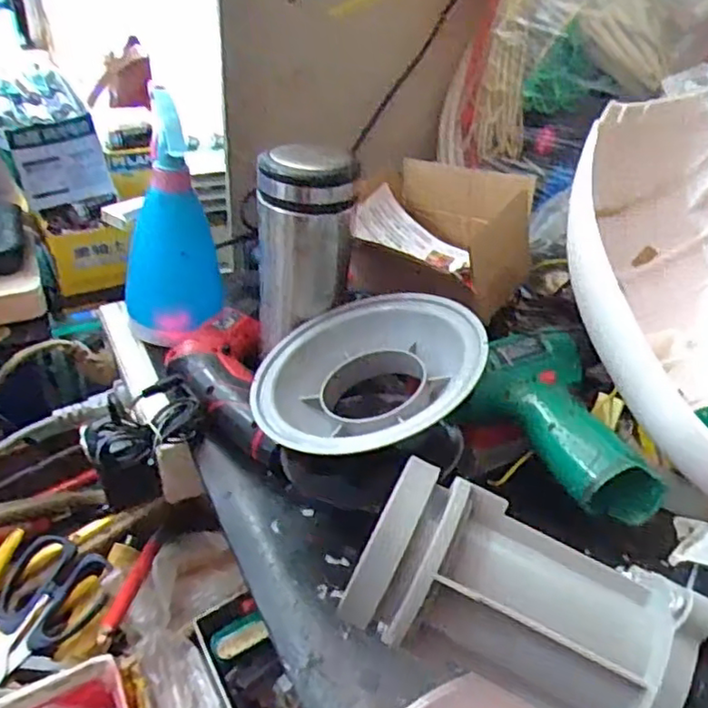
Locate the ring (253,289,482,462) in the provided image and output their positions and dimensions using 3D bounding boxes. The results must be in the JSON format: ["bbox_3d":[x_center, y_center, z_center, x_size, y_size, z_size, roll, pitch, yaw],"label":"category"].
[{"bbox_3d":[0.013,0.020,0.450,0.150,0.059,0.150,-10,42,9],"label":"ring"}]

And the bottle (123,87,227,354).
[{"bbox_3d":[-0.146,-0.103,0.545,0.072,0.186,0.075,28,42,28],"label":"bottle"}]

